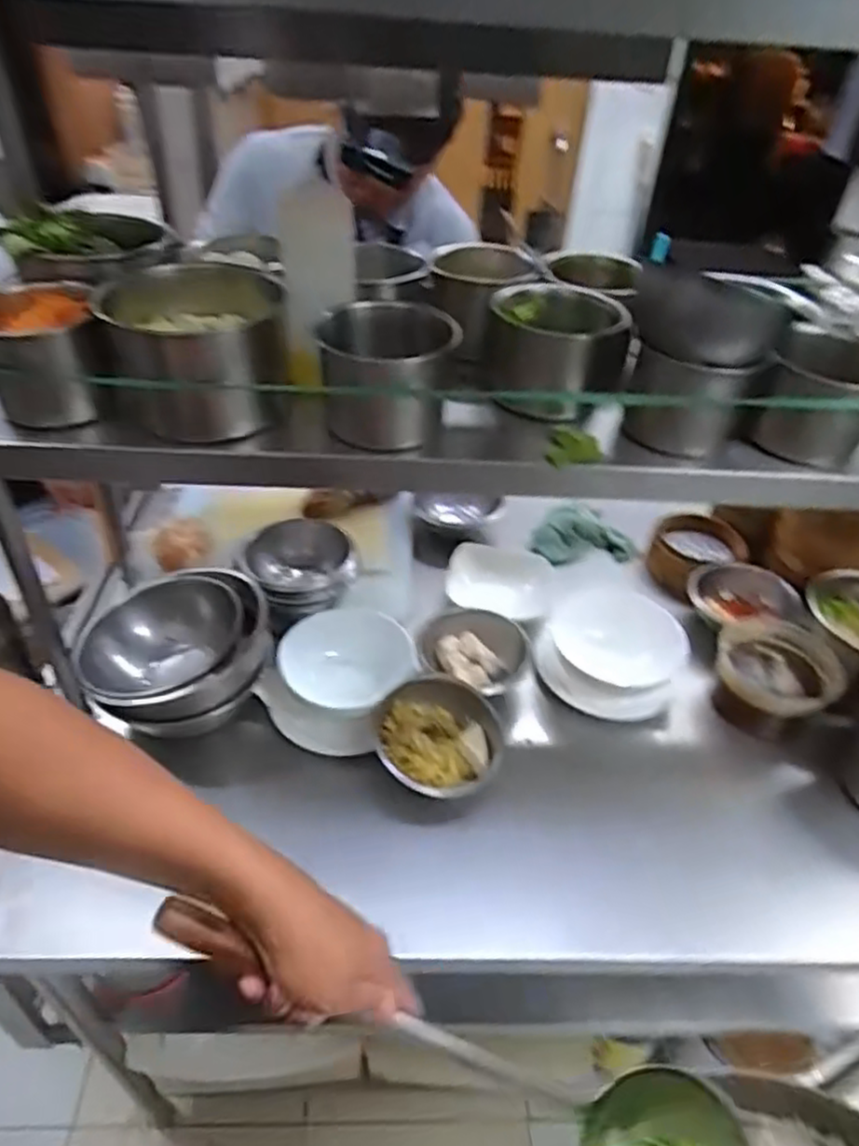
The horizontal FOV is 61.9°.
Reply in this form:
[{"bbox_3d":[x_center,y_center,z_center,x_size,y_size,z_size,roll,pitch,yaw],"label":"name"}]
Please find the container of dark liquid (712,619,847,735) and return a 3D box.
[{"bbox_3d":[0.447,0.135,0.933,0.145,0.080,0.129,23,44,21],"label":"container of dark liquid"}]

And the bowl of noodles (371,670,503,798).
[{"bbox_3d":[0.011,0.201,0.846,0.148,0.078,0.141,3,40,-2],"label":"bowl of noodles"}]

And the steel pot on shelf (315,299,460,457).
[{"bbox_3d":[-0.040,-0.171,0.646,0.117,0.105,0.120,-3,40,-8],"label":"steel pot on shelf"}]

